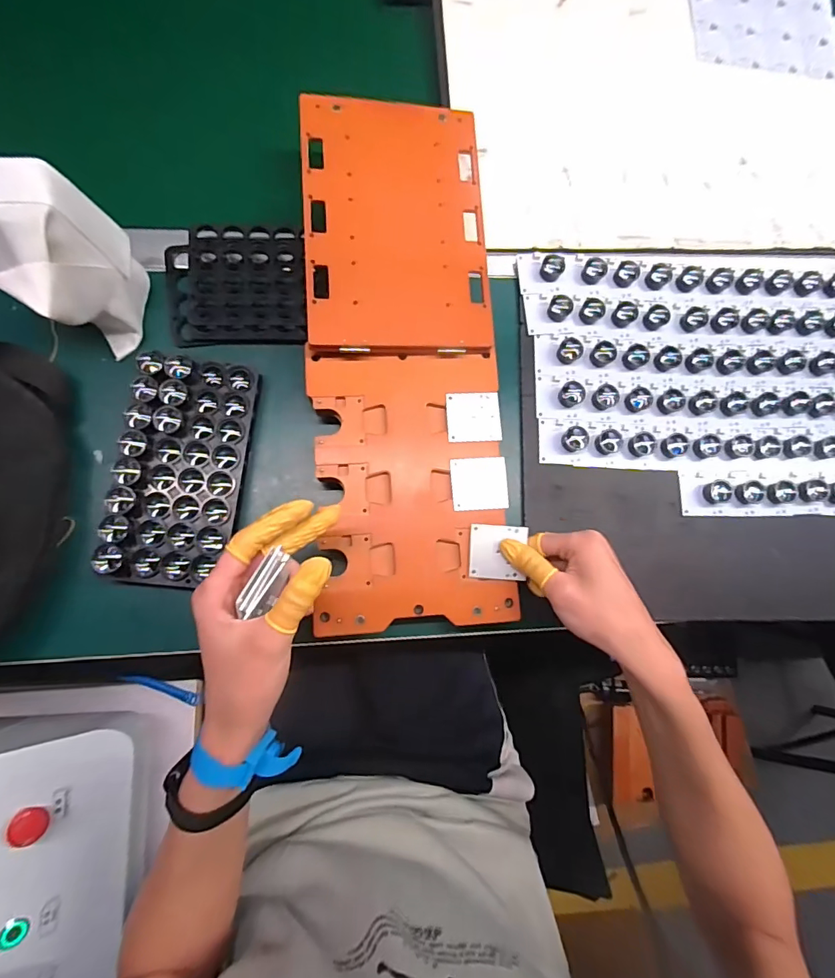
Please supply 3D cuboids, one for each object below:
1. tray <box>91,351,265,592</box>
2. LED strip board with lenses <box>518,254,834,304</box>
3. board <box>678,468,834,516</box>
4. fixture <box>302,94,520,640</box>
[{"bbox_3d":[-0.197,-0.016,0.393,0.095,0.037,0.189,7,81,-4],"label":"tray"},{"bbox_3d":[0.353,-0.221,0.486,0.499,0.018,0.047,1,82,-5],"label":"LED strip board with lenses"},{"bbox_3d":[0.423,0.006,0.461,0.331,0.016,0.047,2,82,-5],"label":"board"},{"bbox_3d":[-0.012,-0.114,0.403,0.159,0.021,0.456,-2,86,-5],"label":"fixture"}]

